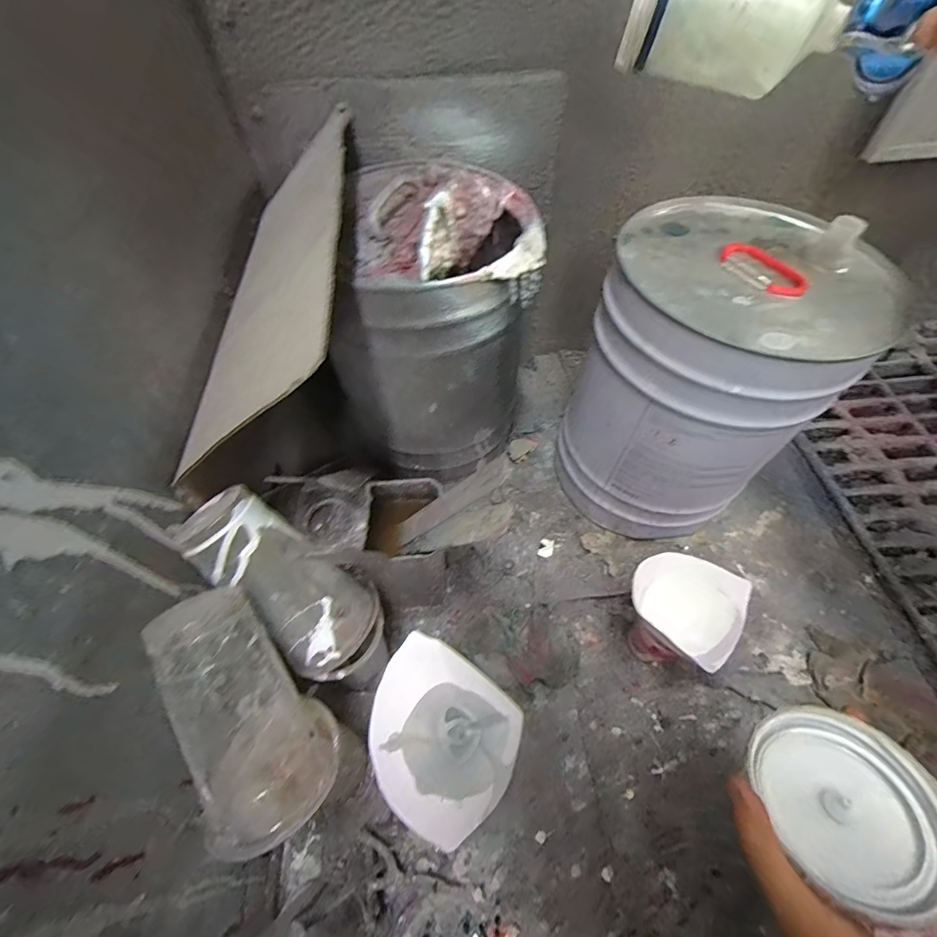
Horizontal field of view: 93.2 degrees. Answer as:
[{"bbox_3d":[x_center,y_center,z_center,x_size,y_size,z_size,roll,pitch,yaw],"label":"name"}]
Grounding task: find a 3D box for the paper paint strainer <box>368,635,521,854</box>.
[{"bbox_3d":[-0.024,0.220,0.367,0.120,0.079,0.107,31,62,20],"label":"paper paint strainer"}]

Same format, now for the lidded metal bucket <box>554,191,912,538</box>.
[{"bbox_3d":[0.268,-0.092,0.557,0.253,0.337,0.239,-1,56,1],"label":"lidded metal bucket"}]

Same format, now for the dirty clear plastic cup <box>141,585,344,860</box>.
[{"bbox_3d":[-0.159,0.171,0.313,0.083,0.165,0.086,-20,19,-12],"label":"dirty clear plastic cup"}]

